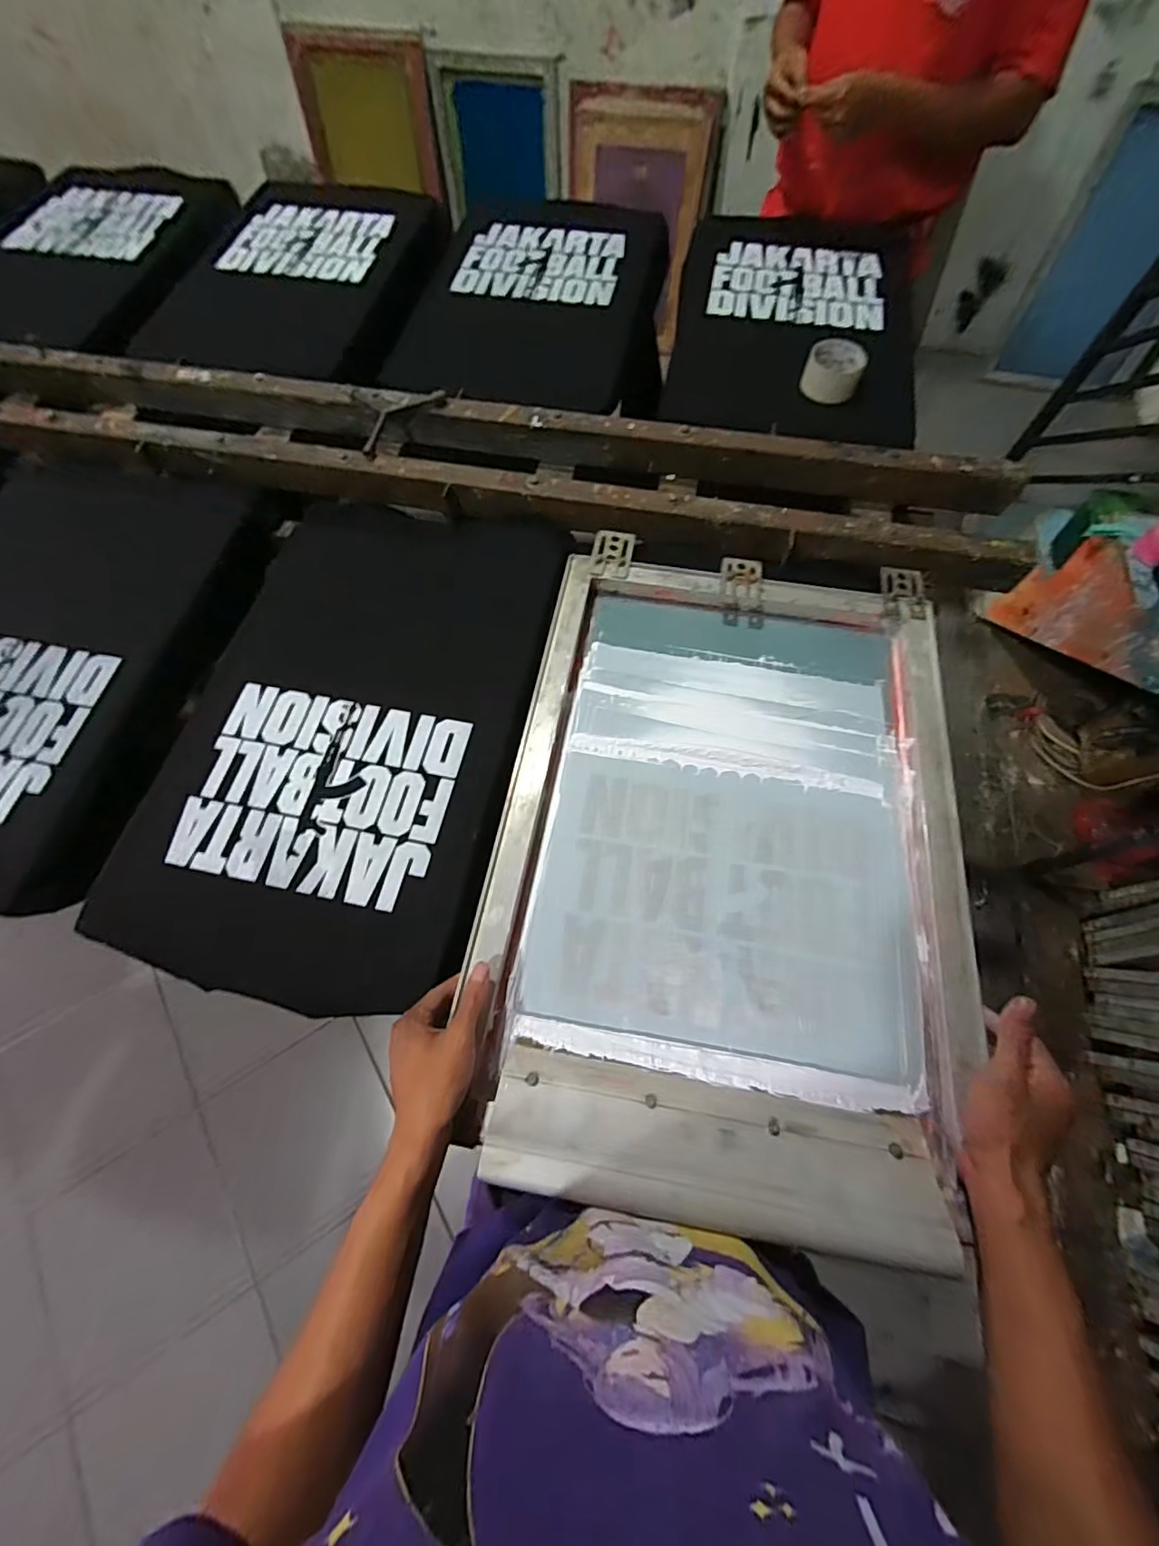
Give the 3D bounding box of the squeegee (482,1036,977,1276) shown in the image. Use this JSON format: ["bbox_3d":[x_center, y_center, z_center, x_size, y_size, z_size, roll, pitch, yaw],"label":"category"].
[{"bbox_3d":[0.104,0.301,0.434,0.345,0.028,0.099,10,41,4],"label":"squeegee"}]

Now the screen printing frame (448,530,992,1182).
[{"bbox_3d":[0.167,0.006,0.603,0.458,0.039,0.587,9,66,5],"label":"screen printing frame"}]

